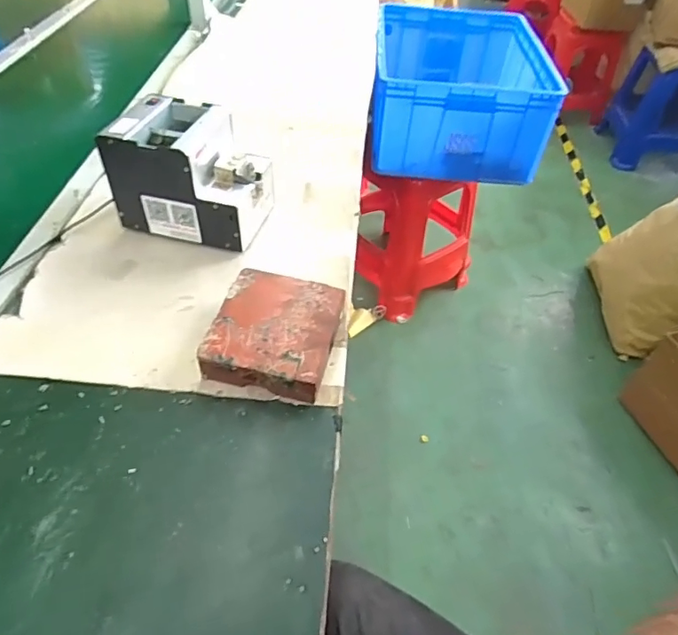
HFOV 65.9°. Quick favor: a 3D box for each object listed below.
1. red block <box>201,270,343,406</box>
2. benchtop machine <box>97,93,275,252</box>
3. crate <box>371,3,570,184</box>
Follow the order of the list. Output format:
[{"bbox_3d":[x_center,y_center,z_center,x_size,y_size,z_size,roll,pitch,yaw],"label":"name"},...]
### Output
[{"bbox_3d":[-0.072,0.018,0.597,0.134,0.044,0.147,11,47,6],"label":"red block"},{"bbox_3d":[-0.195,-0.196,0.714,0.179,0.144,0.132,13,47,8],"label":"benchtop machine"},{"bbox_3d":[0.291,-0.586,1.354,0.395,0.223,0.508,4,47,0],"label":"crate"}]

